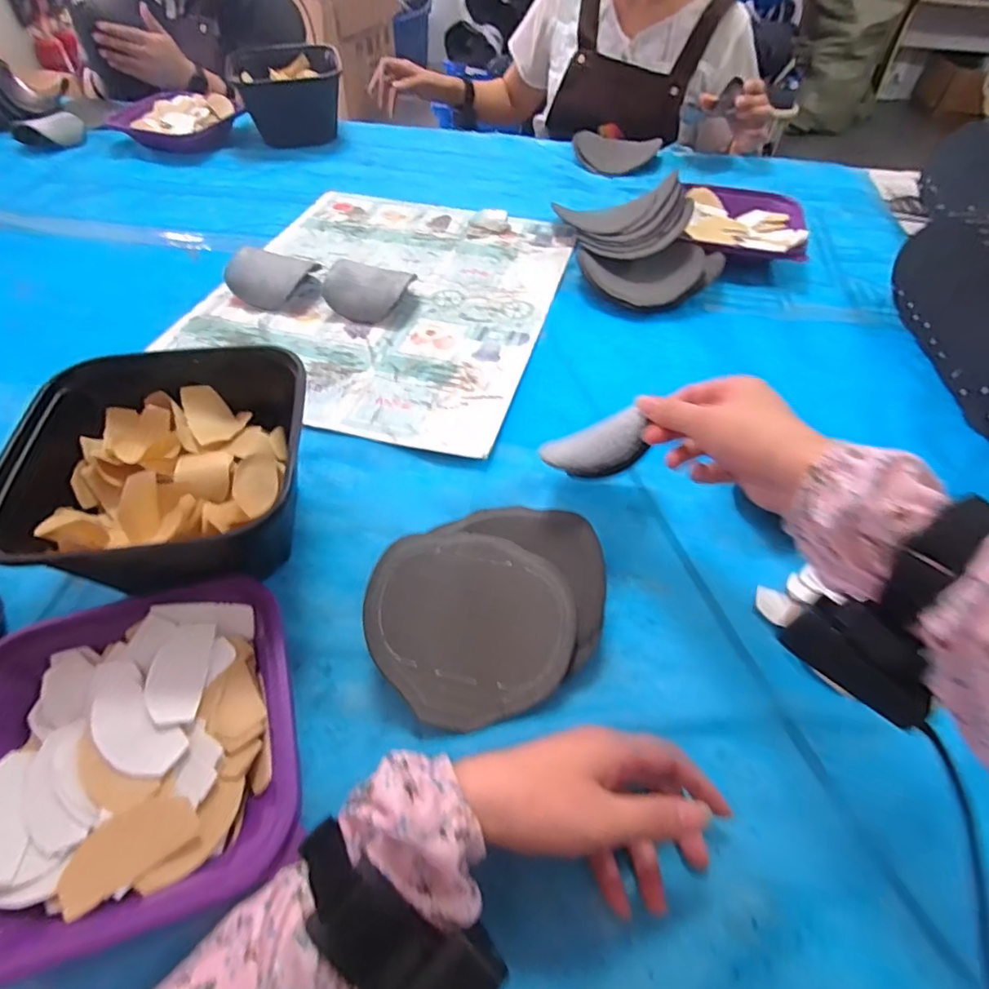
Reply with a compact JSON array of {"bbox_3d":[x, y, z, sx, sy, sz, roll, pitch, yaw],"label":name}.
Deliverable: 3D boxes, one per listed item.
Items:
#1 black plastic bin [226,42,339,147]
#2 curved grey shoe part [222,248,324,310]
[{"bbox_3d":[-0.365,-0.716,0.994,0.181,0.117,0.151,-14,52,-12],"label":"black plastic bin"},{"bbox_3d":[-0.263,-0.258,0.656,0.095,0.048,0.084,17,52,13],"label":"curved grey shoe part"}]

